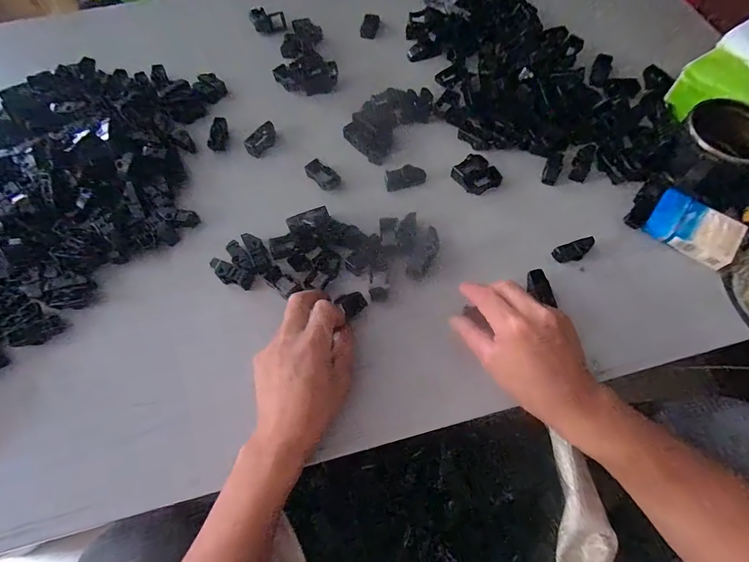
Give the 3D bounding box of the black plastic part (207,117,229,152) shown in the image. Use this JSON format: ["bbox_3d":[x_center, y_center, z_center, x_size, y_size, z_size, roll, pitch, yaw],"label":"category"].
[{"bbox_3d":[-0.209,-0.198,0.521,0.020,0.014,0.049,2,64,3],"label":"black plastic part"}]

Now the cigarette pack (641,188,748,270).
[{"bbox_3d":[0.361,-0.061,0.436,0.086,0.027,0.063,37,71,17],"label":"cigarette pack"}]

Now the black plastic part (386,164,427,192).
[{"bbox_3d":[0.039,-0.128,0.477,0.048,0.016,0.020,-13,65,-4],"label":"black plastic part"}]

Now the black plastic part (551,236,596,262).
[{"bbox_3d":[0.227,-0.034,0.440,0.046,0.014,0.019,-23,65,8],"label":"black plastic part"}]

